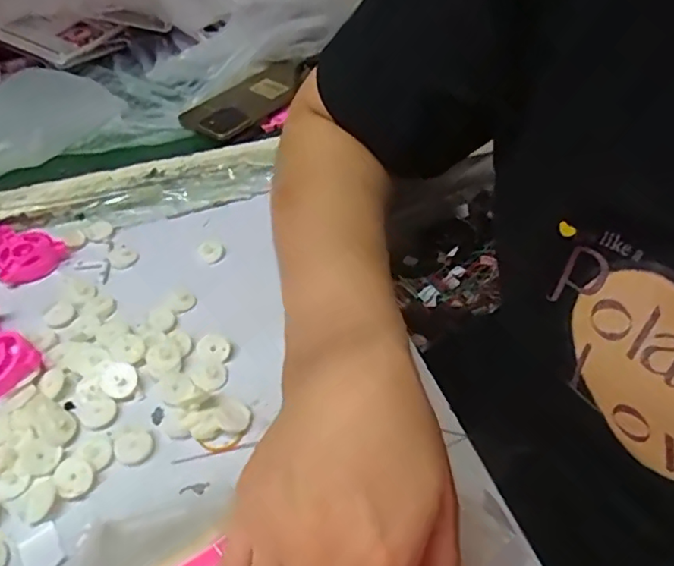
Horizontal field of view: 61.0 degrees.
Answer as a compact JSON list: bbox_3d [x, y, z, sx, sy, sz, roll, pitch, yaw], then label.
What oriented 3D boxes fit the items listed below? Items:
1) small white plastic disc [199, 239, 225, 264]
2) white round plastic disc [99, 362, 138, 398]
[{"bbox_3d":[-0.106,-0.028,0.486,0.020,0.006,0.025,-29,51,-24],"label":"small white plastic disc"},{"bbox_3d":[-0.149,0.065,0.389,0.023,0.007,0.023,-1,45,1],"label":"white round plastic disc"}]

